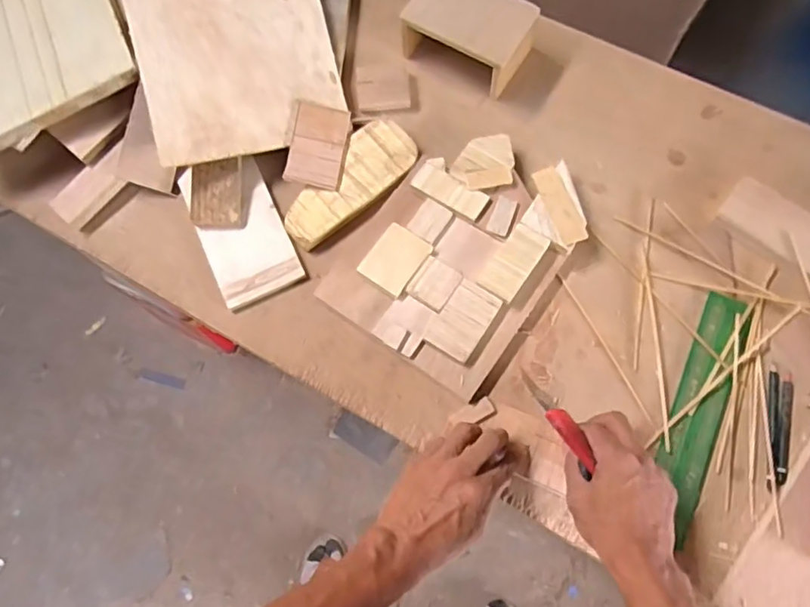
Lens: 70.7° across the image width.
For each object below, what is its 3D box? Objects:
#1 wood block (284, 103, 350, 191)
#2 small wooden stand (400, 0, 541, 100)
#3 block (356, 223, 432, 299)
[{"bbox_3d":[-0.096,-0.175,0.627,0.056,0.020,0.093,7,71,5],"label":"wood block"},{"bbox_3d":[0.074,-0.317,0.659,0.132,0.064,0.099,29,74,11],"label":"small wooden stand"},{"bbox_3d":[-0.010,-0.046,0.583,0.052,0.011,0.063,34,75,13],"label":"block"}]

